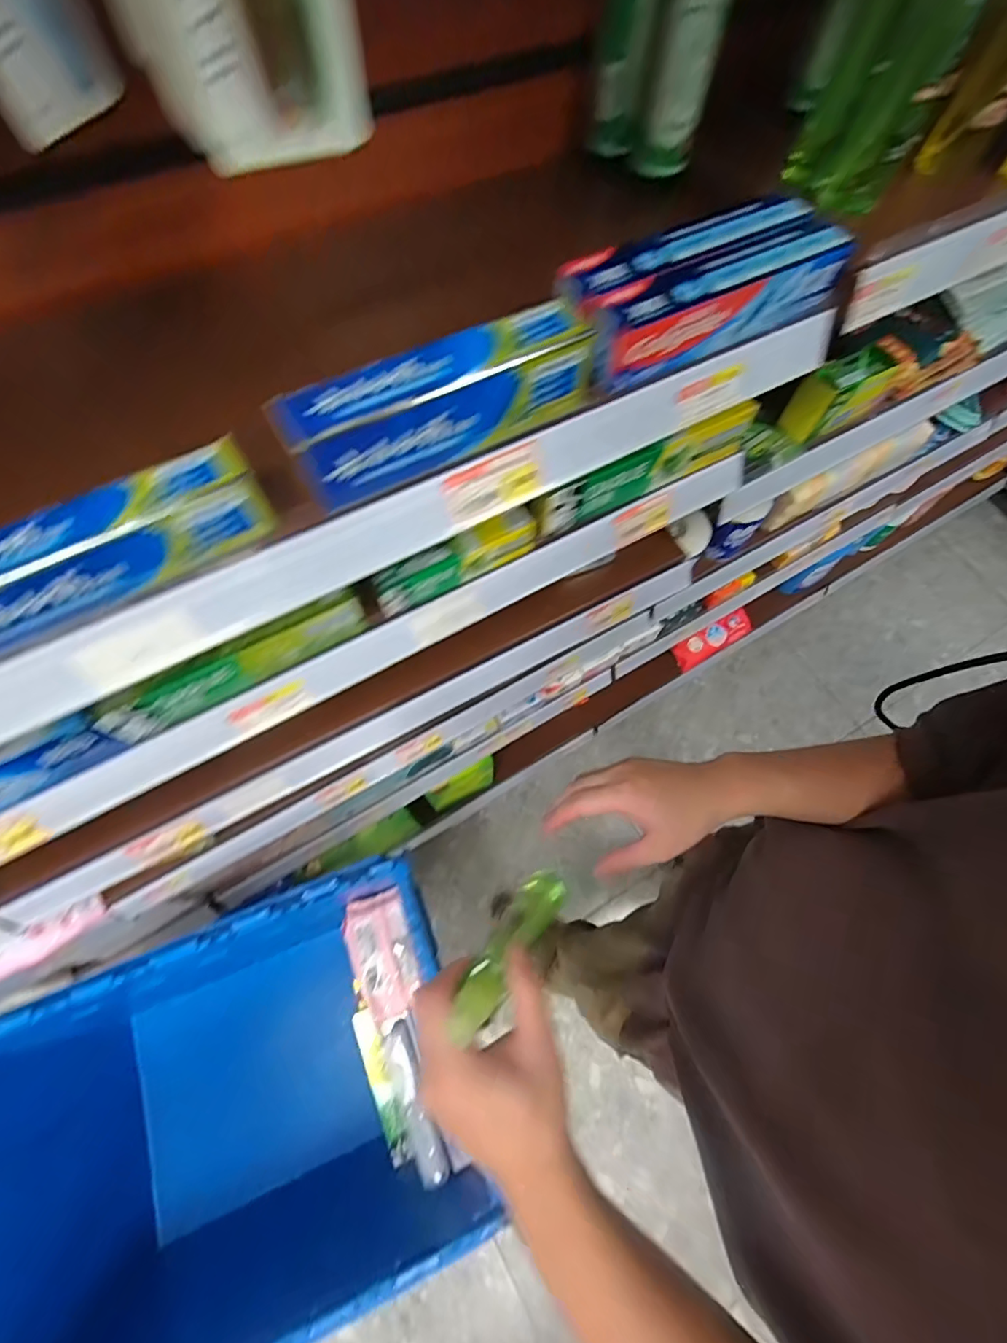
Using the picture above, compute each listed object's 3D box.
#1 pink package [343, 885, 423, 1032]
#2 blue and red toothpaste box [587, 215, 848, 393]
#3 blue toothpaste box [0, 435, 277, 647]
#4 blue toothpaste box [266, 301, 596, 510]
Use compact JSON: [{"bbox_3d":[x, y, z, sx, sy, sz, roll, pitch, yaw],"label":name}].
[{"bbox_3d":[-0.175,0.409,0.763,0.089,0.055,0.160,-22,71,-11],"label":"pink package"},{"bbox_3d":[0.149,-0.261,0.370,0.204,0.041,0.042,-27,72,-12],"label":"blue and red toothpaste box"},{"bbox_3d":[-0.218,-0.062,0.274,0.185,0.039,0.036,-31,73,-14],"label":"blue toothpaste box"},{"bbox_3d":[-0.034,-0.165,0.317,0.191,0.047,0.040,-27,72,-12],"label":"blue toothpaste box"}]

